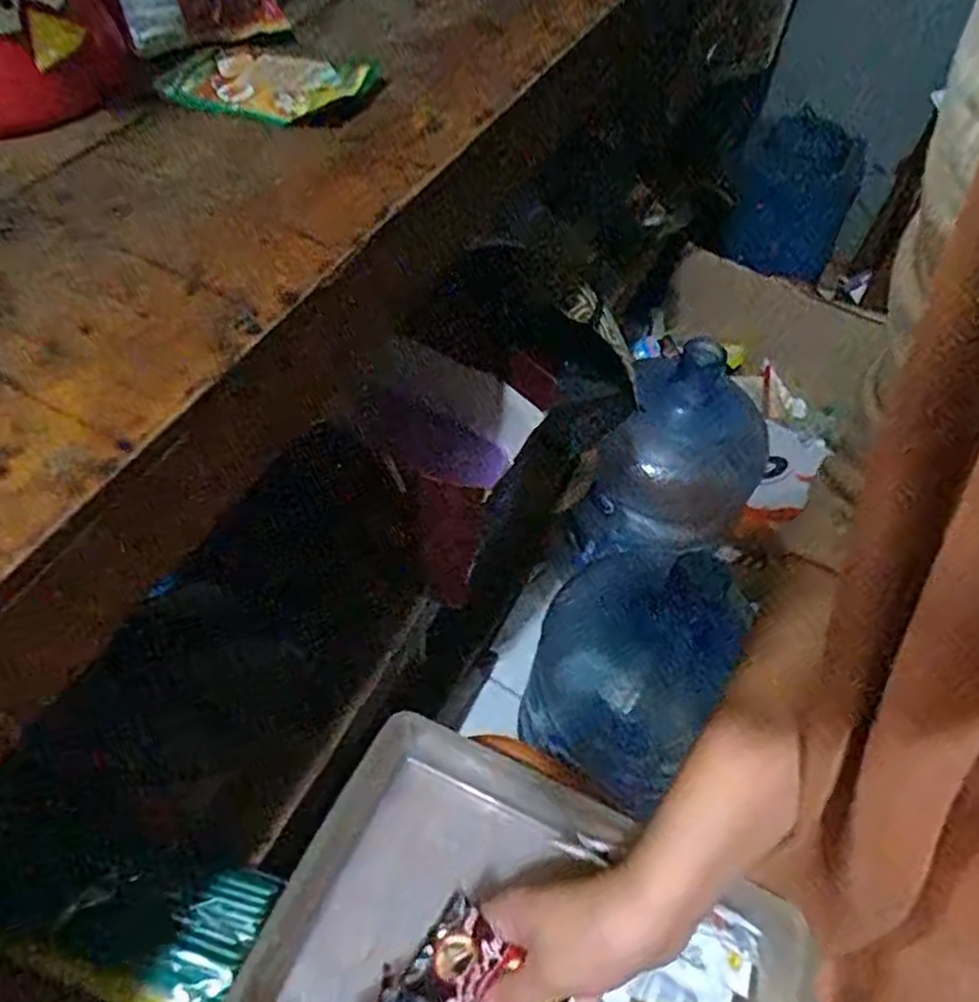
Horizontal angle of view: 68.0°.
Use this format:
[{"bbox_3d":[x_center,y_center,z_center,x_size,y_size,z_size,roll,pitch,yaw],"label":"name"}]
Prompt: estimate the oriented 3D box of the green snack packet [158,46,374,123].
[{"bbox_3d":[-0.114,-0.216,0.373,0.095,0.009,0.058,13,55,5],"label":"green snack packet"}]

